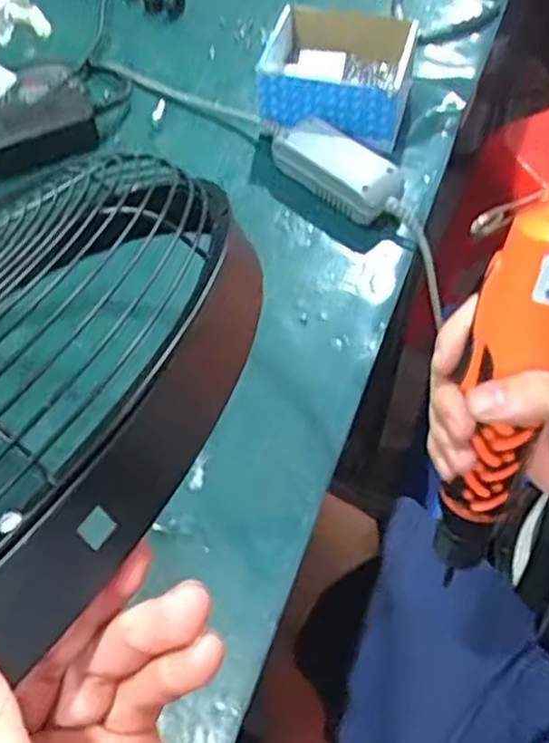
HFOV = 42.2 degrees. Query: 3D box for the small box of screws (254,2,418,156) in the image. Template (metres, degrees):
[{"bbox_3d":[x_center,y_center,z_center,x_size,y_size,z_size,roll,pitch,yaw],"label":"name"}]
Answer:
[{"bbox_3d":[0.057,-0.285,0.692,0.141,0.077,0.119,10,56,7],"label":"small box of screws"}]

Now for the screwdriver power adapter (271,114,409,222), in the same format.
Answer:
[{"bbox_3d":[0.056,-0.180,0.640,0.125,0.050,0.055,38,63,23],"label":"screwdriver power adapter"}]

